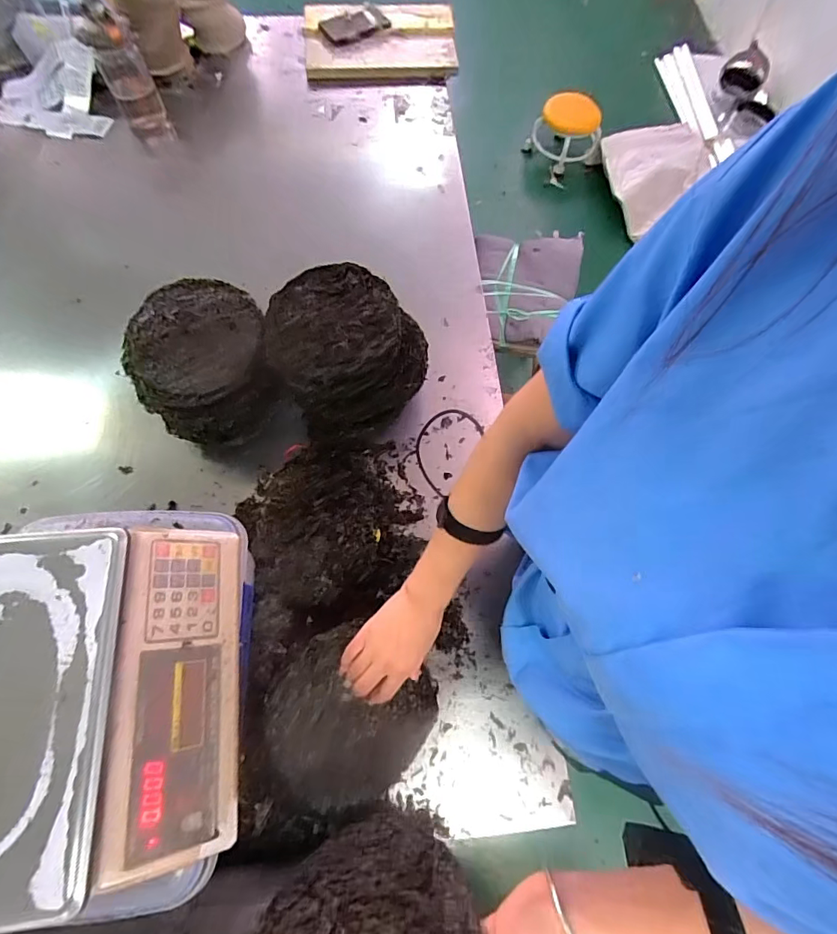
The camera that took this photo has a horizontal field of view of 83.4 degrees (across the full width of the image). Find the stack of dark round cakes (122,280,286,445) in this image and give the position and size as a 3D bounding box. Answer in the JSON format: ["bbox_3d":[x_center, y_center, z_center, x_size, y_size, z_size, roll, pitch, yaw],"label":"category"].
[{"bbox_3d":[-0.346,-0.157,0.791,0.210,0.195,0.202,-21,70,-11],"label":"stack of dark round cakes"}]

